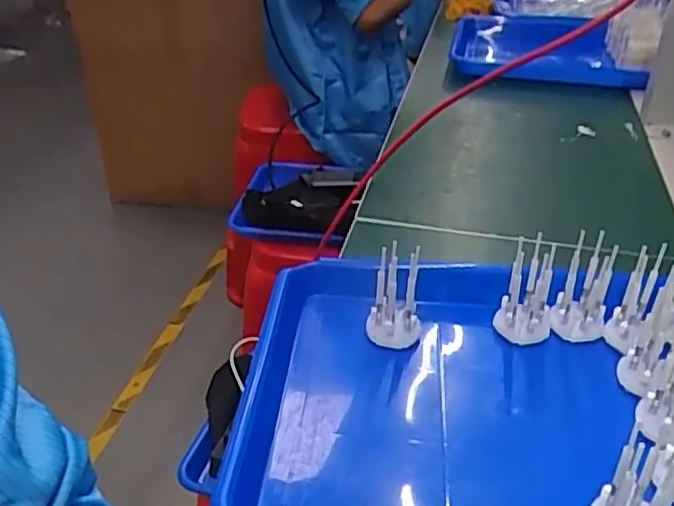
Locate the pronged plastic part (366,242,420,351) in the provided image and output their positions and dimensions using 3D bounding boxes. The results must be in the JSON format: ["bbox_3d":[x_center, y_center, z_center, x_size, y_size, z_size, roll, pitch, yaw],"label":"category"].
[{"bbox_3d":[0.039,0.033,0.459,0.035,0.077,0.029,2,34,4],"label":"pronged plastic part"}]

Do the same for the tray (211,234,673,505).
[{"bbox_3d":[0.105,0.077,0.400,0.334,0.075,0.239,3,34,5],"label":"tray"}]

